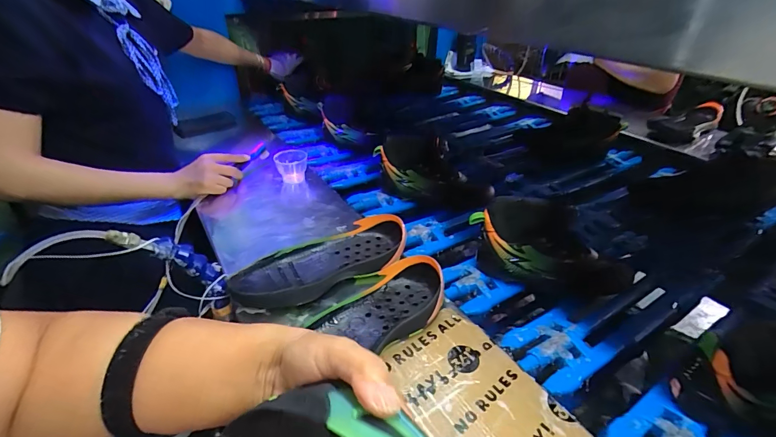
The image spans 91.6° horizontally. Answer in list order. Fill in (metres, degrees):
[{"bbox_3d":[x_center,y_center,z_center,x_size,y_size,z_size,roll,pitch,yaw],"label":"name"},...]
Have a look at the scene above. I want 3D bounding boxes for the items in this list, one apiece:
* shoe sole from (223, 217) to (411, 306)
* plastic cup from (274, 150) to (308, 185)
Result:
[{"bbox_3d":[-0.089,0.061,0.543,0.256,0.045,0.104,-18,36,-20],"label":"shoe sole"},{"bbox_3d":[-0.195,-0.102,0.764,0.060,0.063,0.062,-3,33,2],"label":"plastic cup"}]

